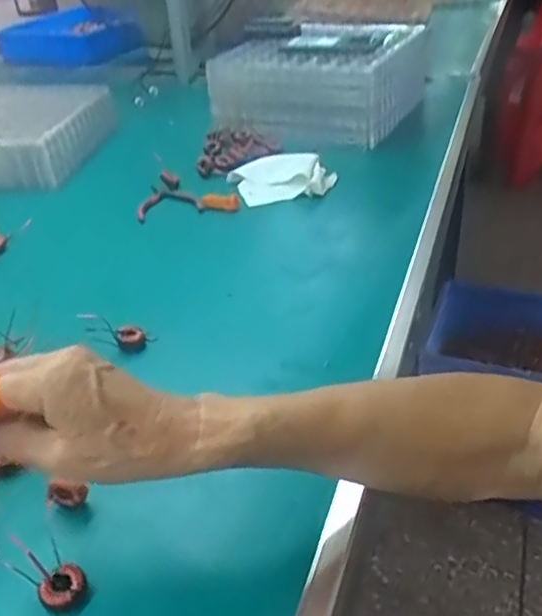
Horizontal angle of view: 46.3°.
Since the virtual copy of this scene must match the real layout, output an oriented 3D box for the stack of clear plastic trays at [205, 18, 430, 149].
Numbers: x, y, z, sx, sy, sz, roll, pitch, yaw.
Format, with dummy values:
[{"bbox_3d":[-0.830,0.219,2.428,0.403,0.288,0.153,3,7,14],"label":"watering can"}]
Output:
[{"bbox_3d":[0.069,-0.357,1.007,0.295,0.137,0.167,14,38,26],"label":"stack of clear plastic trays"}]

